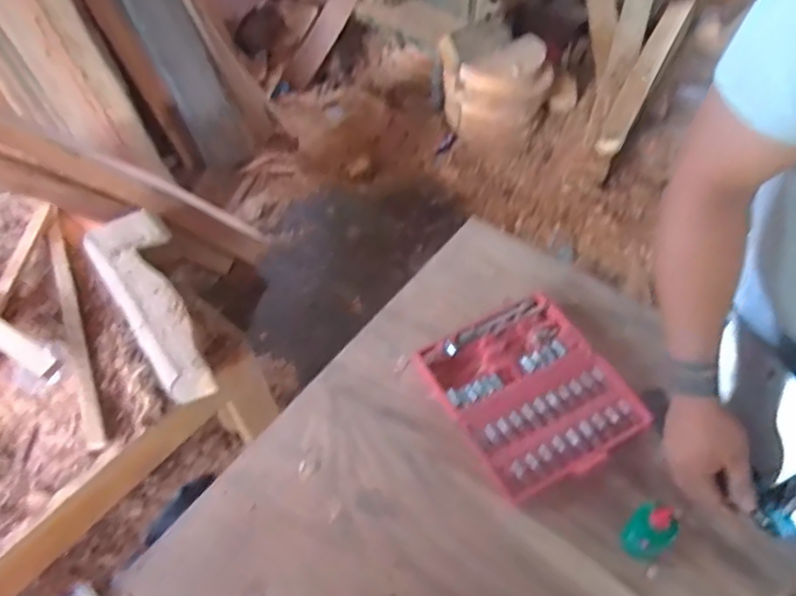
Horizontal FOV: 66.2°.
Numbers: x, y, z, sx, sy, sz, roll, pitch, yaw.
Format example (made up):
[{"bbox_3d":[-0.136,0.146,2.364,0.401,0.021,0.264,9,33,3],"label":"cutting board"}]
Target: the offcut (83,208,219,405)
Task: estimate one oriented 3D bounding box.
[{"bbox_3d":[-0.519,-0.013,1.326,0.174,0.072,0.512,-32,59,-20],"label":"offcut"}]

